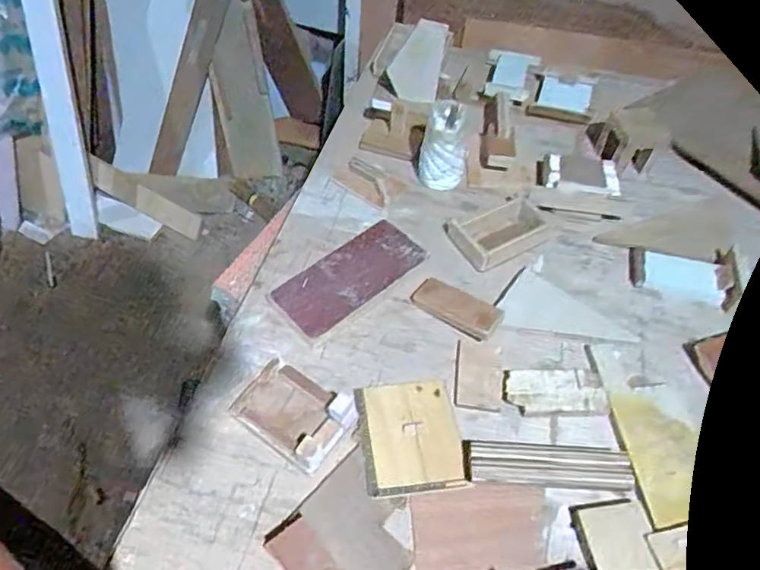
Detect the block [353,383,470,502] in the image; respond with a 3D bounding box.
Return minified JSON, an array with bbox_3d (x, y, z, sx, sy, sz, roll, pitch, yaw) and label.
[{"bbox_3d":[0.030,0.156,0.572,0.097,0.014,0.118,-5,51,-6],"label":"block"}]

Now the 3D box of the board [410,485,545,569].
[{"bbox_3d":[0.094,0.230,0.522,0.125,0.004,0.073,0,67,-4],"label":"board"}]

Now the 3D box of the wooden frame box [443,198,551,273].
[{"bbox_3d":[0.161,-0.074,0.744,0.121,0.027,0.083,-19,54,-17],"label":"wooden frame box"}]

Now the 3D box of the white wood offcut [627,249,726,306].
[{"bbox_3d":[0.373,-0.013,0.700,0.107,0.015,0.060,19,50,15],"label":"white wood offcut"}]

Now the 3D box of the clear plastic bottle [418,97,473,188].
[{"bbox_3d":[0.090,-0.197,0.782,0.066,0.105,0.062,14,51,9],"label":"clear plastic bottle"}]

